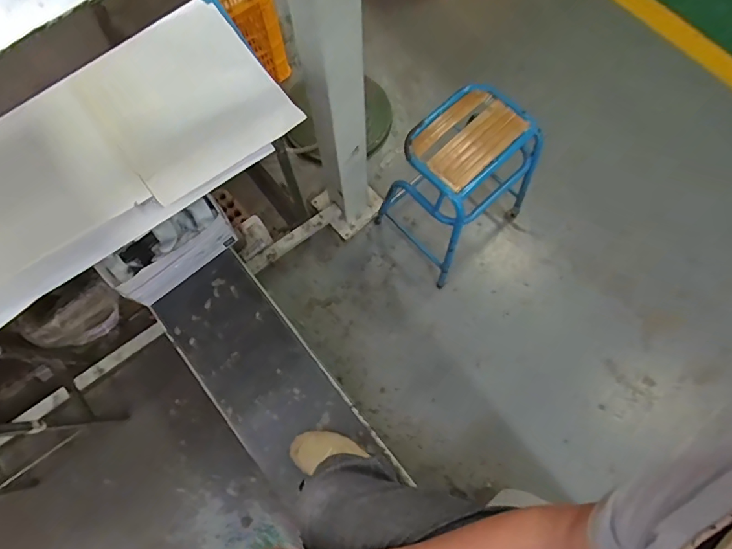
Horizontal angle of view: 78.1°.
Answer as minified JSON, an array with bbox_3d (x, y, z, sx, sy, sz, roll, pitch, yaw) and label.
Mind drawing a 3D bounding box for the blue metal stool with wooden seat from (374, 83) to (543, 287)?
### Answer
[{"bbox_3d":[0.266,-0.251,1.265,0.355,0.473,0.291,-40,77,-10],"label":"blue metal stool with wooden seat"}]

